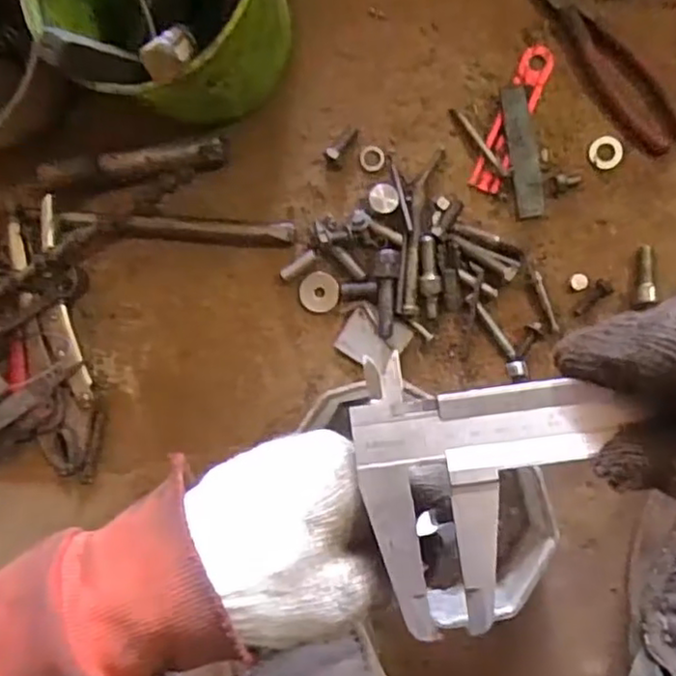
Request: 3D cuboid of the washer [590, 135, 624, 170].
[{"bbox_3d":[0.200,-0.138,0.498,0.023,0.005,0.024,-11,90,7],"label":"washer"}]

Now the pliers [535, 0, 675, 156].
[{"bbox_3d":[0.192,-0.210,0.491,0.039,0.009,0.172,-39,87,6],"label":"pliers"}]

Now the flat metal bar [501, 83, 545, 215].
[{"bbox_3d":[0.139,-0.139,0.499,0.021,0.005,0.095,-10,96,0],"label":"flat metal bar"}]

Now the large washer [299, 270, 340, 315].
[{"bbox_3d":[-0.015,-0.036,0.524,0.031,0.004,0.032,0,92,7],"label":"large washer"}]

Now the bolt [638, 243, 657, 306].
[{"bbox_3d":[0.227,-0.047,0.490,0.010,0.009,0.045,2,79,7],"label":"bolt"}]

